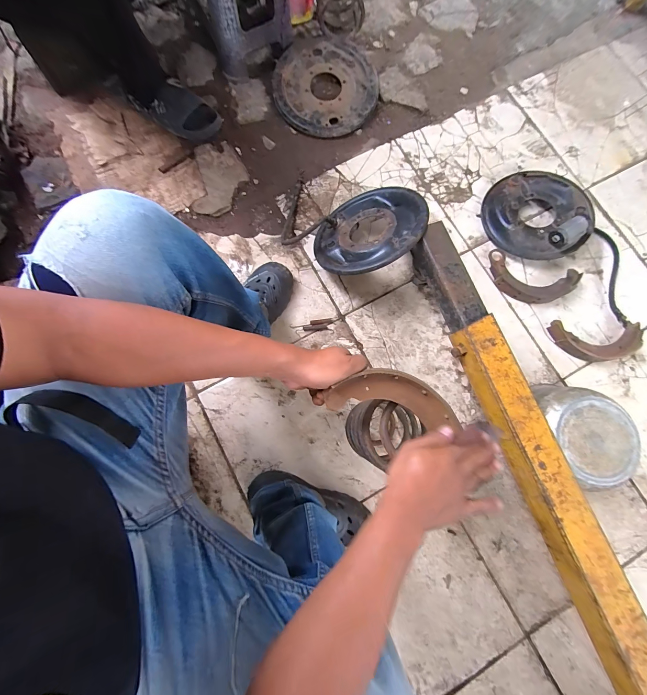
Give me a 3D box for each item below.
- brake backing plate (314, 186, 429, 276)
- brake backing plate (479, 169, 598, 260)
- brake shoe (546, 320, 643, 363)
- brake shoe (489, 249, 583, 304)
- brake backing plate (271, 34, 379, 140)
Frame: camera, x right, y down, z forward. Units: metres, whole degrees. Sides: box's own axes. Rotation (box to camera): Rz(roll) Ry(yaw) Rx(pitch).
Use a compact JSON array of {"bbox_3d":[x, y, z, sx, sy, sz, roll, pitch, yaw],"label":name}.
[{"bbox_3d":[0.110,-0.275,0.705,0.263,0.032,0.262,-13,57,21],"label":"brake backing plate"},{"bbox_3d":[0.579,-0.366,0.785,0.261,0.090,0.272,0,79,1],"label":"brake backing plate"},{"bbox_3d":[0.686,-0.014,0.740,0.213,0.034,0.096,3,79,2],"label":"brake shoe"},{"bbox_3d":[0.541,-0.178,0.774,0.224,0.031,0.120,19,80,5],"label":"brake shoe"},{"bbox_3d":[0.008,-0.778,0.883,0.292,0.071,0.308,0,79,1],"label":"brake backing plate"}]

